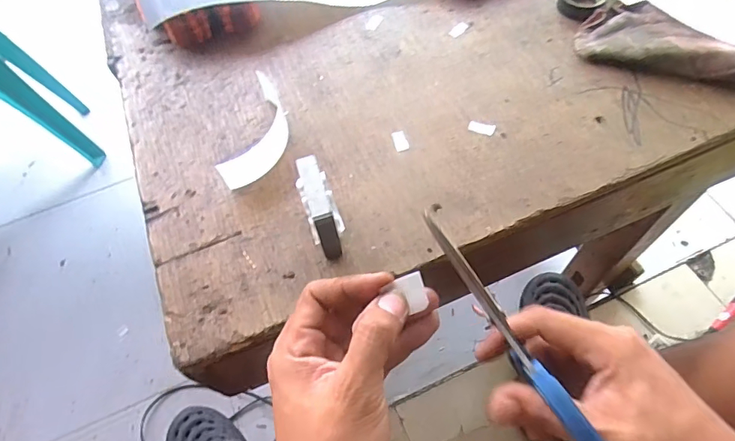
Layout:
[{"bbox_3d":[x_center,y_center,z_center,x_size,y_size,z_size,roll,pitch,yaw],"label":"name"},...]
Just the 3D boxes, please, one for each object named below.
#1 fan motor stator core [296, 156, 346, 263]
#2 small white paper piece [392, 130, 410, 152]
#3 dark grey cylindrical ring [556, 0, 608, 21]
[{"bbox_3d":[-0.035,-0.007,0.338,0.022,0.062,0.061,-20,60,-7],"label":"fan motor stator core"},{"bbox_3d":[0.030,-0.073,0.401,0.012,0.004,0.022,-13,60,-3],"label":"small white paper piece"},{"bbox_3d":[0.223,-0.233,0.465,0.045,0.018,0.050,39,70,23],"label":"dark grey cylindrical ring"}]

